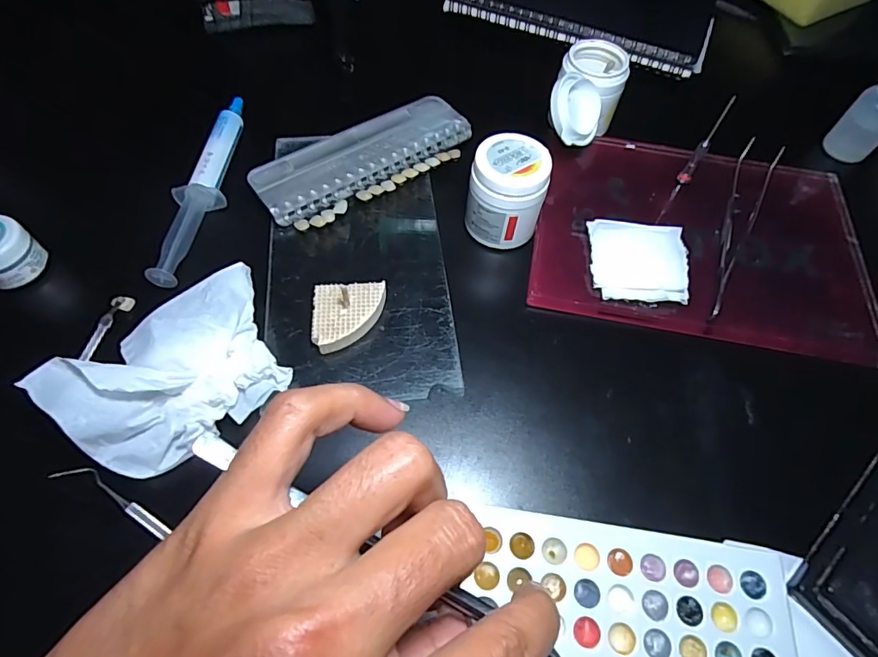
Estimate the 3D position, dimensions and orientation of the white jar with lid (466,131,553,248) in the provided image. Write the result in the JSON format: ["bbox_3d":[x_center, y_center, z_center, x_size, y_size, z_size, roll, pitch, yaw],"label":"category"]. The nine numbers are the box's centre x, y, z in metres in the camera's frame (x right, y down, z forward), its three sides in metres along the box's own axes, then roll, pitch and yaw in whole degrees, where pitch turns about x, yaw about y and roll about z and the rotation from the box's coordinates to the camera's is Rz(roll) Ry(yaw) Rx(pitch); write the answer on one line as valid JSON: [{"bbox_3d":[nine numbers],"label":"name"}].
[{"bbox_3d":[0.040,-0.079,0.286,0.042,0.049,0.041,0,61,-1],"label":"white jar with lid"}]

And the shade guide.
[{"bbox_3d":[-0.046,-0.111,0.320,0.146,0.010,0.063,-34,67,-18],"label":"shade guide"}]

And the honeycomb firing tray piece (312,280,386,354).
[{"bbox_3d":[-0.048,-0.007,0.259,0.037,0.010,0.038,-2,61,-2],"label":"honeycomb firing tray piece"}]

